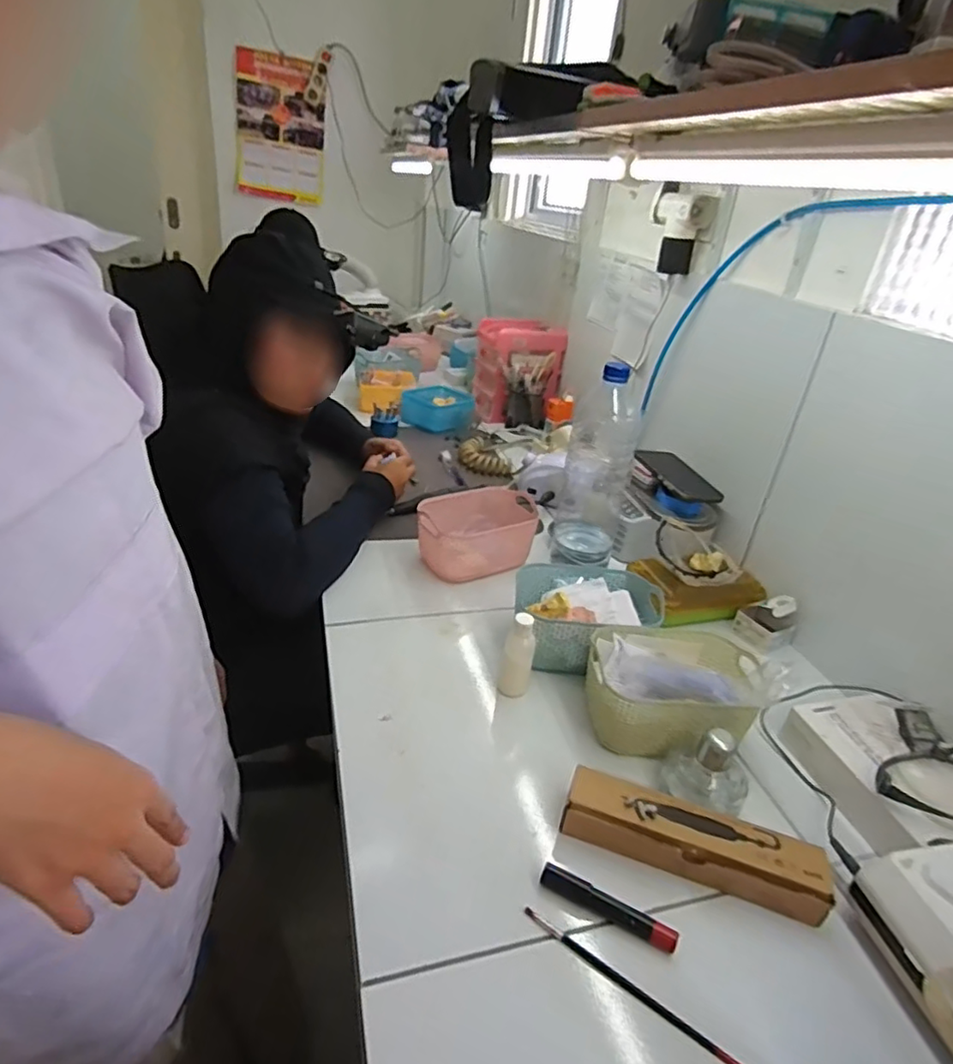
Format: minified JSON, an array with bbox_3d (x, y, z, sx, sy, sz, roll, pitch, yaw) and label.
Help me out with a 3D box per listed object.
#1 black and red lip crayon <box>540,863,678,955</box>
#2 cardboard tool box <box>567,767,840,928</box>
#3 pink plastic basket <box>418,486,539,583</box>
[{"bbox_3d":[0.104,0.296,0.486,0.108,0.012,0.018,19,31,20],"label":"black and red lip crayon"},{"bbox_3d":[0.185,0.266,0.530,0.213,0.036,0.059,15,30,14],"label":"cardboard tool box"},{"bbox_3d":[0.001,0.001,0.911,0.173,0.076,0.133,3,30,-7],"label":"pink plastic basket"}]

